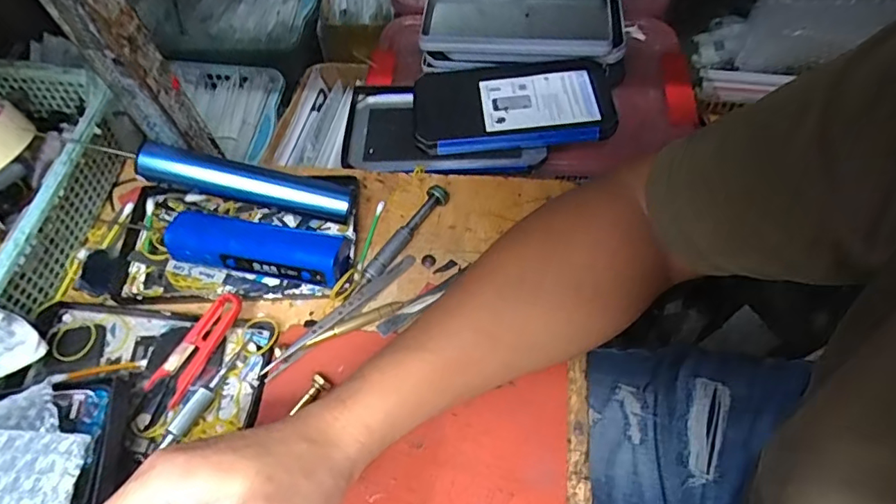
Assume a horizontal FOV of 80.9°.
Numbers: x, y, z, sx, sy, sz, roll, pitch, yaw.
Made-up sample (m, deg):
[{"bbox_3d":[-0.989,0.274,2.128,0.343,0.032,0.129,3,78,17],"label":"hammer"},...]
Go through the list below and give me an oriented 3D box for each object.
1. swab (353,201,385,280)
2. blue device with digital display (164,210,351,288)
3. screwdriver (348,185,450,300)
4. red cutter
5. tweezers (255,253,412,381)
[{"bbox_3d":[-0.063,-0.011,0.417,0.007,0.006,0.073,11,62,8],"label":"swab"},{"bbox_3d":[-0.141,-0.001,0.396,0.131,0.034,0.039,8,62,6],"label":"blue device with digital display"},{"bbox_3d":[-0.039,-0.010,0.409,0.014,0.019,0.113,33,67,18],"label":"screwdriver"},{"bbox_3d":[-0.174,0.066,0.367,0.024,0.012,0.081,28,76,14],"label":"red cutter"},{"bbox_3d":[-0.075,0.042,0.375,0.132,0.014,0.011,-41,68,-18],"label":"tweezers"}]

